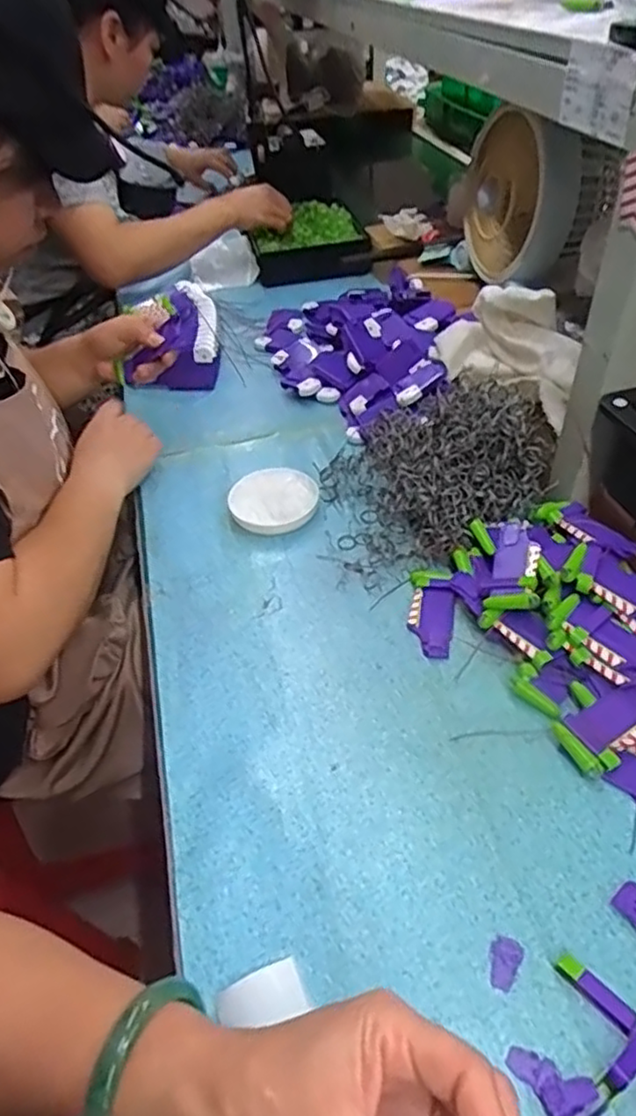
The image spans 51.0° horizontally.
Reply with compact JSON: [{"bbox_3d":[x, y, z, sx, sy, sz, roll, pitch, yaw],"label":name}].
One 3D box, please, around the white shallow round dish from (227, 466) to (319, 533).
[{"bbox_3d":[-0.045,-0.061,0.676,0.088,0.009,0.076,-10,59,0],"label":"white shallow round dish"}]

